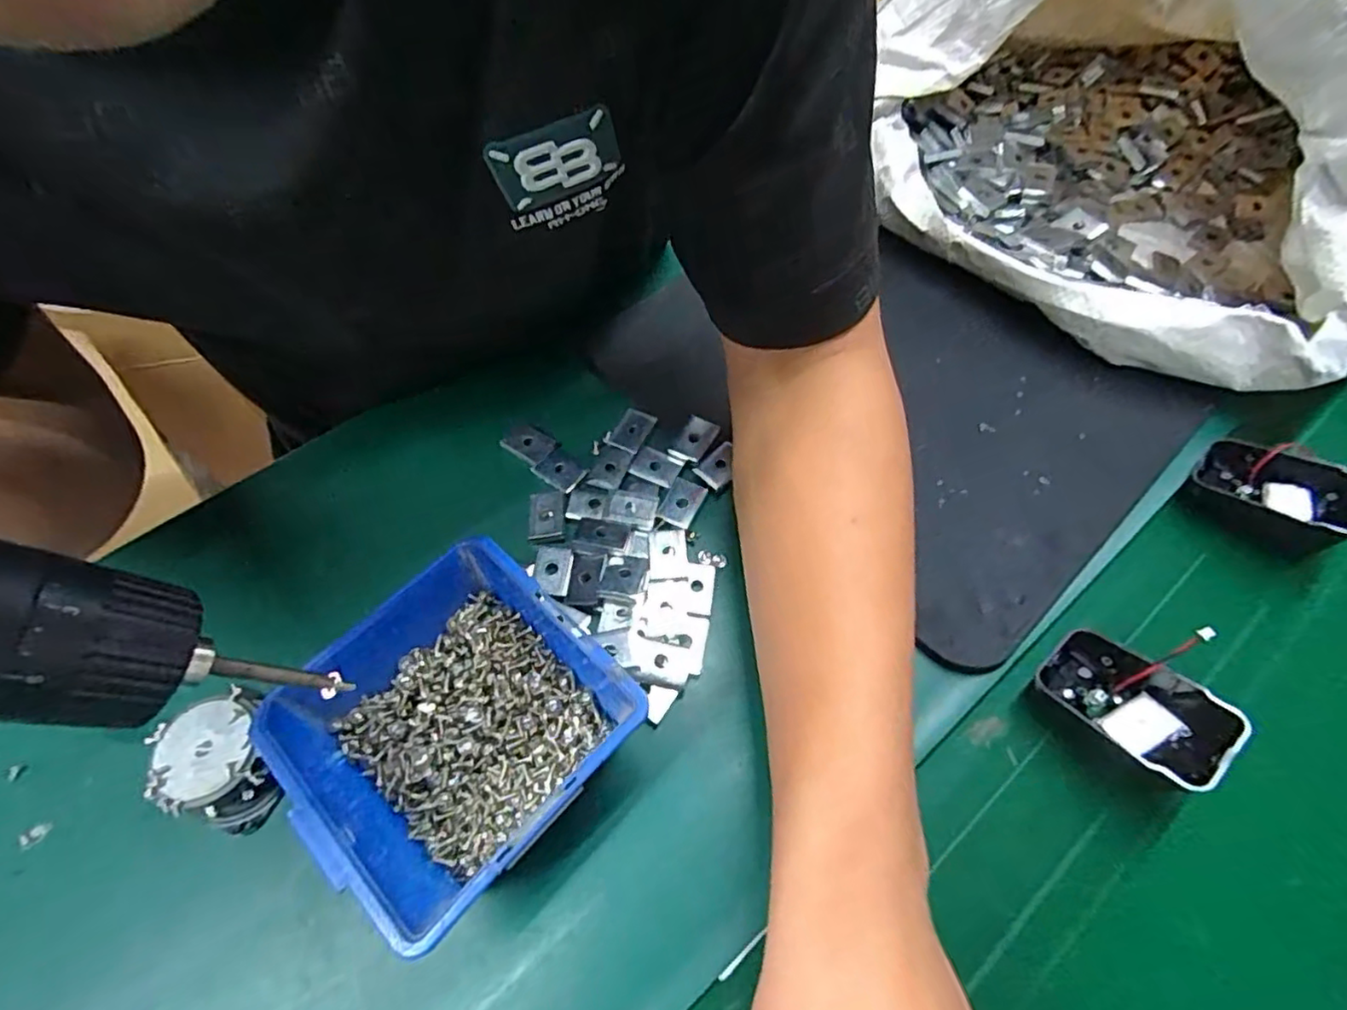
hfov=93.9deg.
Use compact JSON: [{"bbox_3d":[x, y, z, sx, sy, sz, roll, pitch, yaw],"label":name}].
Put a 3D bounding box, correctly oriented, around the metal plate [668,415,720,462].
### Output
[{"bbox_3d":[0.012,-0.037,0.364,0.019,0.006,0.028,25,63,16],"label":"metal plate"}]

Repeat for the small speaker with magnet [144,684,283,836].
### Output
[{"bbox_3d":[-0.194,0.113,0.272,0.041,0.034,0.052,-19,60,-10],"label":"small speaker with magnet"}]

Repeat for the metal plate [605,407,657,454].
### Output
[{"bbox_3d":[-0.025,-0.043,0.372,0.020,0.006,0.030,25,62,15],"label":"metal plate"}]

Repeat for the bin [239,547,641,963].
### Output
[{"bbox_3d":[-0.090,0.090,0.264,0.113,0.061,0.124,-40,66,-20],"label":"bin"}]

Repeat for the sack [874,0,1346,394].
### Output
[{"bbox_3d":[0.313,-0.279,0.384,0.271,0.206,0.335,28,63,17],"label":"sack"}]

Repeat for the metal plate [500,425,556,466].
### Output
[{"bbox_3d":[-0.085,-0.036,0.368,0.027,0.008,0.020,30,64,18],"label":"metal plate"}]

